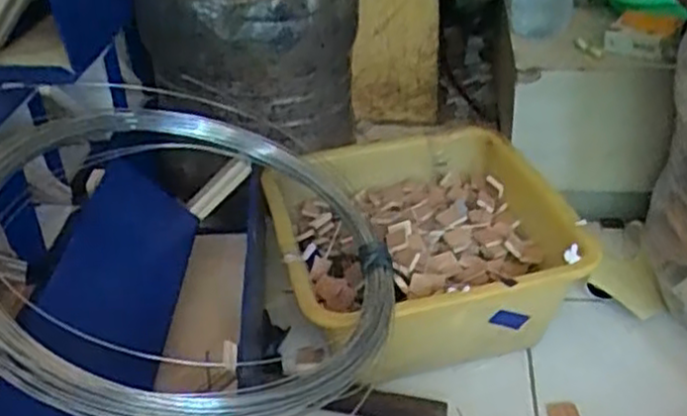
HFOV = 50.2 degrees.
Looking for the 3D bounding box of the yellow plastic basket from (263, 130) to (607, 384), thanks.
[{"bbox_3d":[0.078,0.046,0.734,0.269,0.123,0.262,-11,35,-8],"label":"yellow plastic basket"}]

